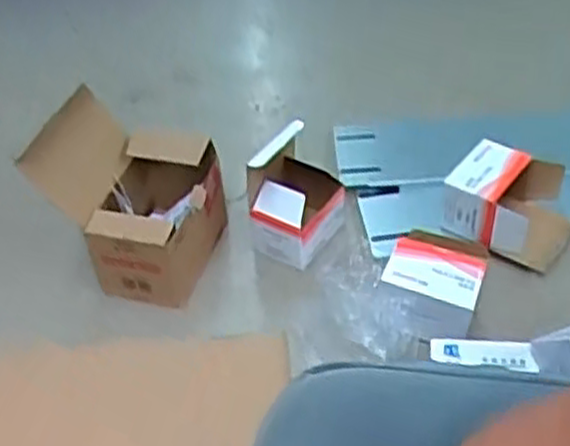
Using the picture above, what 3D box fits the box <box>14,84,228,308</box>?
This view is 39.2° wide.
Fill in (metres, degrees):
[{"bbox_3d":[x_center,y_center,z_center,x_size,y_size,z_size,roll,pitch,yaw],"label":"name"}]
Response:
[{"bbox_3d":[-0.186,-0.039,1.003,0.203,0.183,0.171,15,45,20],"label":"box"}]

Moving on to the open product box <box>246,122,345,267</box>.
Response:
[{"bbox_3d":[0.013,-0.040,1.038,0.098,0.127,0.115,20,47,25],"label":"open product box"}]

